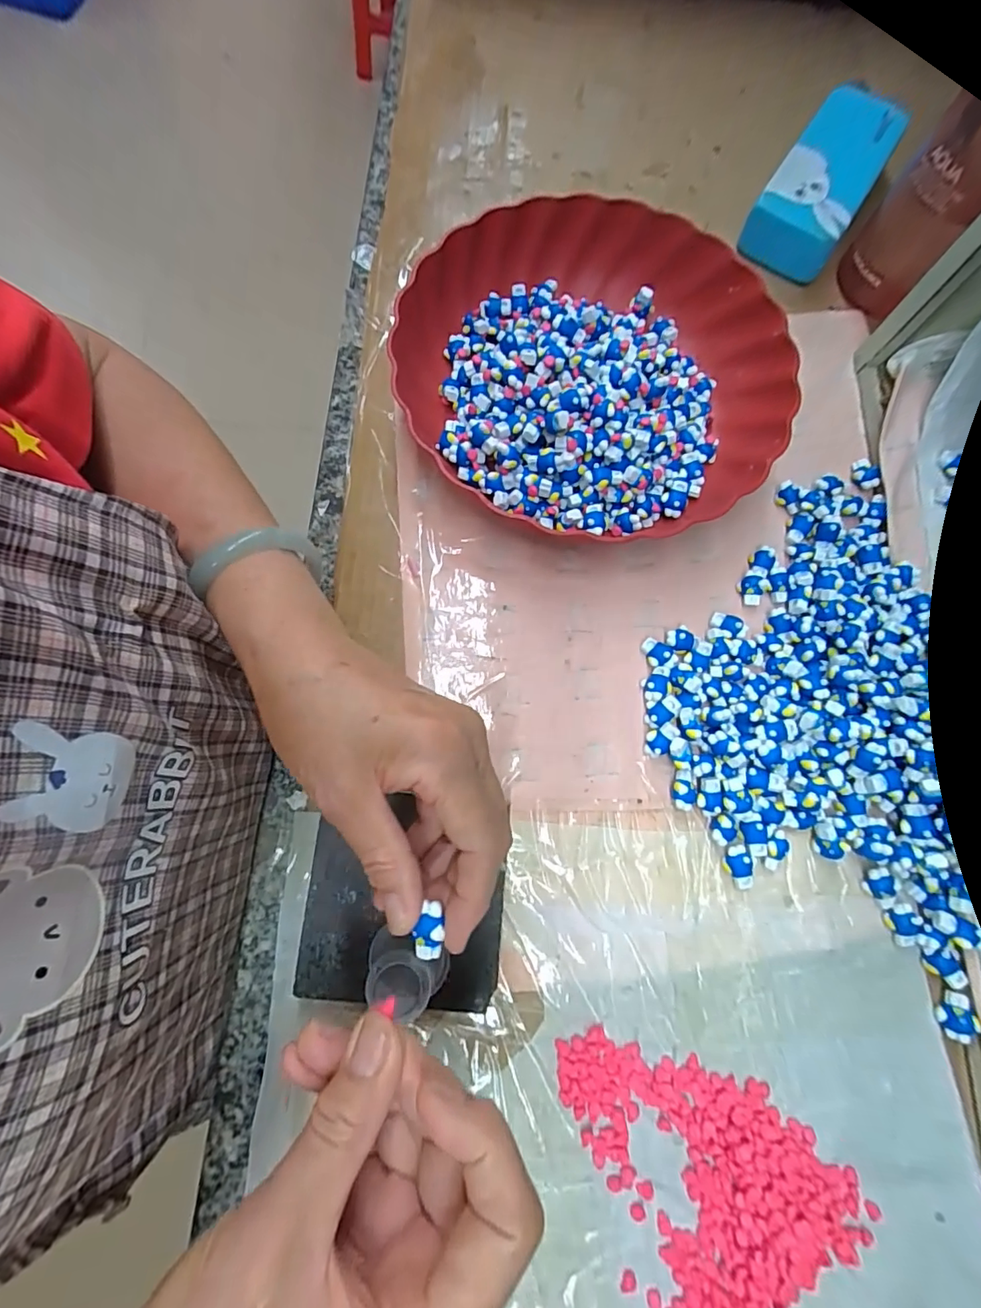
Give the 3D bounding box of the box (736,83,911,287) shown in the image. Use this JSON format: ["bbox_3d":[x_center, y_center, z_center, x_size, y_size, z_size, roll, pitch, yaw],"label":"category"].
[{"bbox_3d":[0.261,-0.370,0.399,0.066,0.031,0.162,32,77,7],"label":"box"}]

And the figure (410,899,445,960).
[{"bbox_3d":[-0.024,0.107,0.194,0.010,0.006,0.021,4,93,0],"label":"figure"}]

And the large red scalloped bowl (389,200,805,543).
[{"bbox_3d":[0.069,-0.188,0.337,0.250,0.047,0.241,0,75,-1],"label":"large red scalloped bowl"}]

